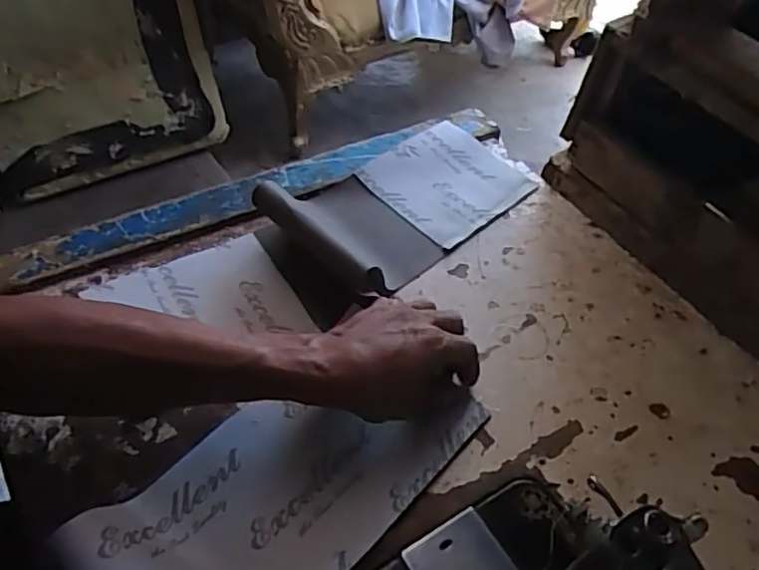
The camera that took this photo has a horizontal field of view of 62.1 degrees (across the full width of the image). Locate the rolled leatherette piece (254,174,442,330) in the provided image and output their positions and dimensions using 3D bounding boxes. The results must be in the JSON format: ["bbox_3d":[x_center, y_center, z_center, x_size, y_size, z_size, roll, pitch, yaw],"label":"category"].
[{"bbox_3d":[-0.028,-0.054,0.594,0.143,0.062,0.153,-33,59,-29],"label":"rolled leatherette piece"}]

